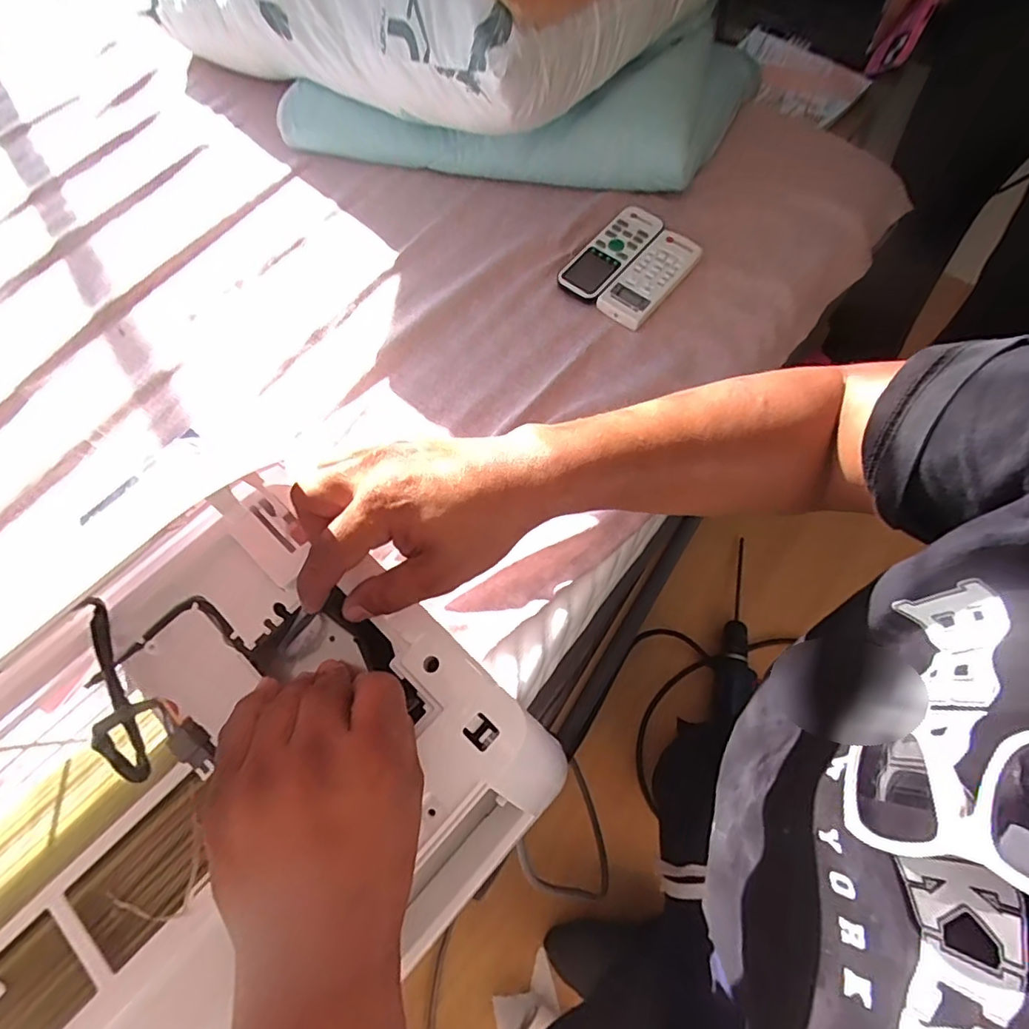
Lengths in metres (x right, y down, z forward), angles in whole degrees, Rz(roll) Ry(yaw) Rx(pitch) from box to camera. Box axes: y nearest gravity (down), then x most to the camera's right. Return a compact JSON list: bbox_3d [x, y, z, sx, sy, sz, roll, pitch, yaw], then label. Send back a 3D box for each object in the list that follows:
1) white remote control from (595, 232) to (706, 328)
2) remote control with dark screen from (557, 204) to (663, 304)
[{"bbox_3d":[0.158,-0.271,0.618,0.060,0.016,0.137,36,74,14],"label":"white remote control"},{"bbox_3d":[0.113,-0.308,0.634,0.058,0.018,0.156,36,74,14],"label":"remote control with dark screen"}]

